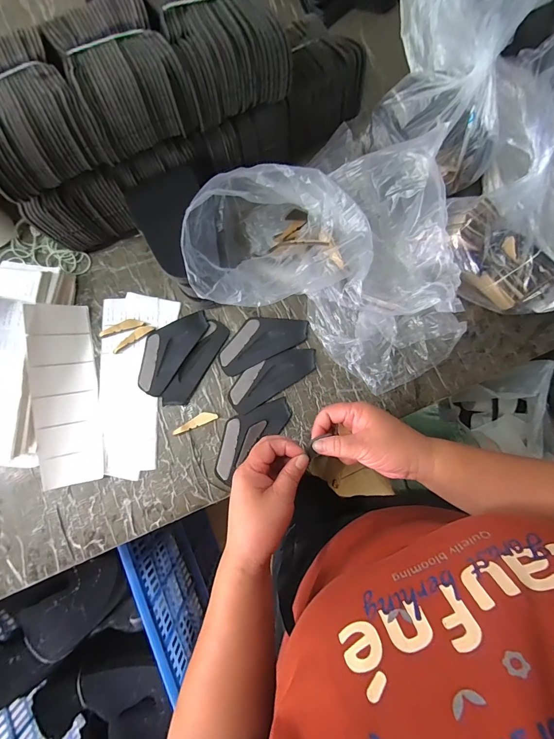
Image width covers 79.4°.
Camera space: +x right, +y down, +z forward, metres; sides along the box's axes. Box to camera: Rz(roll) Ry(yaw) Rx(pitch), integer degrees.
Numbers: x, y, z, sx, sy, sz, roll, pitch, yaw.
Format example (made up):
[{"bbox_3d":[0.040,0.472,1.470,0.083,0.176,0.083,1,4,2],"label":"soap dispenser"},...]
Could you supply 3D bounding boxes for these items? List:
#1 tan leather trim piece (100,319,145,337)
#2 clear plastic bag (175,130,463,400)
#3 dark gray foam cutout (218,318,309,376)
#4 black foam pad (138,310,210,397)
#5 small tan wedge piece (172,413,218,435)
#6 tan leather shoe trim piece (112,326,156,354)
[{"bbox_3d":[-0.230,-0.063,0.496,0.064,0.008,0.015,-16,83,-3],"label":"tan leather trim piece"},{"bbox_3d":[0.068,-0.121,0.461,0.344,0.114,0.305,-12,82,-2],"label":"clear plastic bag"},{"bbox_3d":[-0.024,-0.047,0.504,0.138,0.005,0.063,-26,84,-4],"label":"dark gray foam cutout"},{"bbox_3d":[-0.161,-0.032,0.496,0.063,0.008,0.138,32,83,3],"label":"black foam pad"},{"bbox_3d":[-0.119,0.076,0.485,0.065,0.009,0.016,-21,84,-4],"label":"small tan wedge piece"},{"bbox_3d":[-0.214,-0.047,0.494,0.066,0.005,0.014,-36,85,-5],"label":"tan leather shoe trim piece"}]

